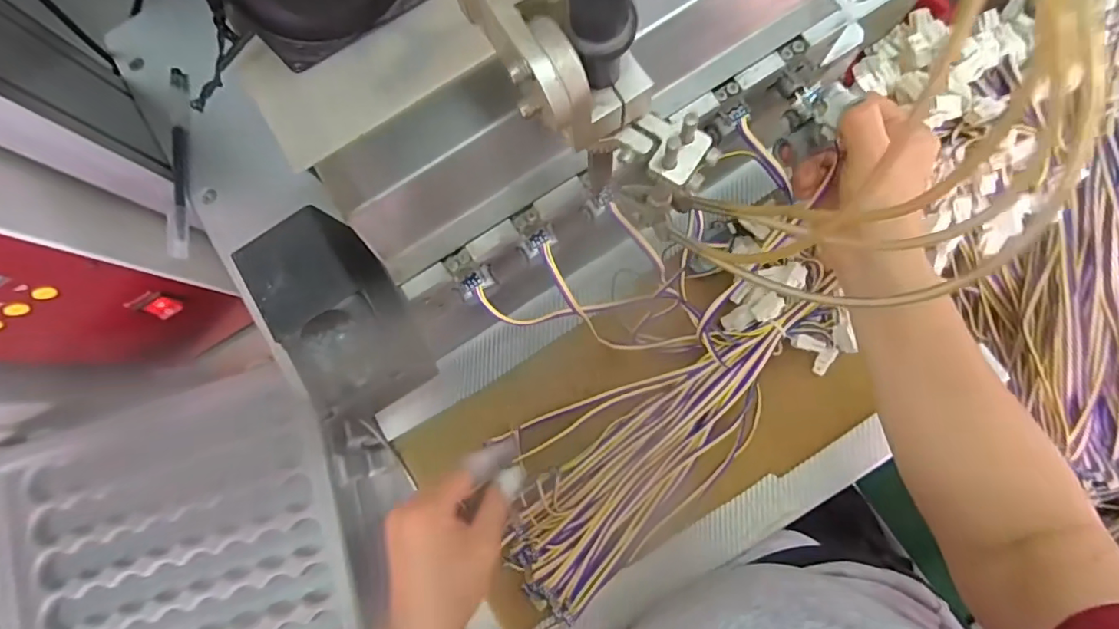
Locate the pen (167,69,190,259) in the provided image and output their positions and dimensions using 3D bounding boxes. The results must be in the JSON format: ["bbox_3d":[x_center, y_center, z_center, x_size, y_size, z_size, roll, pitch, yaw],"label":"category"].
[{"bbox_3d":[-0.271,-0.108,0.374,0.012,0.012,0.140,-6,82,3],"label":"pen"}]

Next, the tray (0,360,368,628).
[{"bbox_3d":[-0.285,0.264,0.410,0.279,0.027,0.395,-16,81,2],"label":"tray"}]

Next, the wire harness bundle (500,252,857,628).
[{"bbox_3d":[0.079,0.087,0.418,0.329,0.057,0.127,-44,81,4],"label":"wire harness bundle"}]

